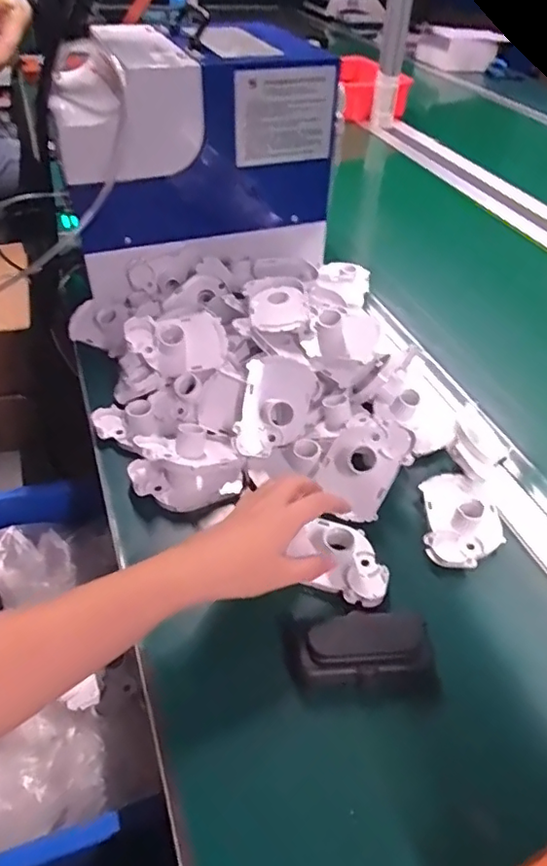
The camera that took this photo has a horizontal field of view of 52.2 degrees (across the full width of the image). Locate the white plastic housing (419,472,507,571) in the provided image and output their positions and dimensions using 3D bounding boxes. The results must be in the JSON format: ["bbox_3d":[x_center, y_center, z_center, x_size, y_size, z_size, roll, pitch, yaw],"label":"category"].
[{"bbox_3d":[0.175,0.075,0.512,0.070,0.030,0.100,4,44,1],"label":"white plastic housing"}]

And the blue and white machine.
[{"bbox_3d":[-0.097,-0.344,0.710,0.320,0.258,0.226,-14,47,-17],"label":"blue and white machine"}]

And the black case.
[{"bbox_3d":[0.068,0.157,0.420,0.100,0.021,0.052,-3,44,-6],"label":"black case"}]

